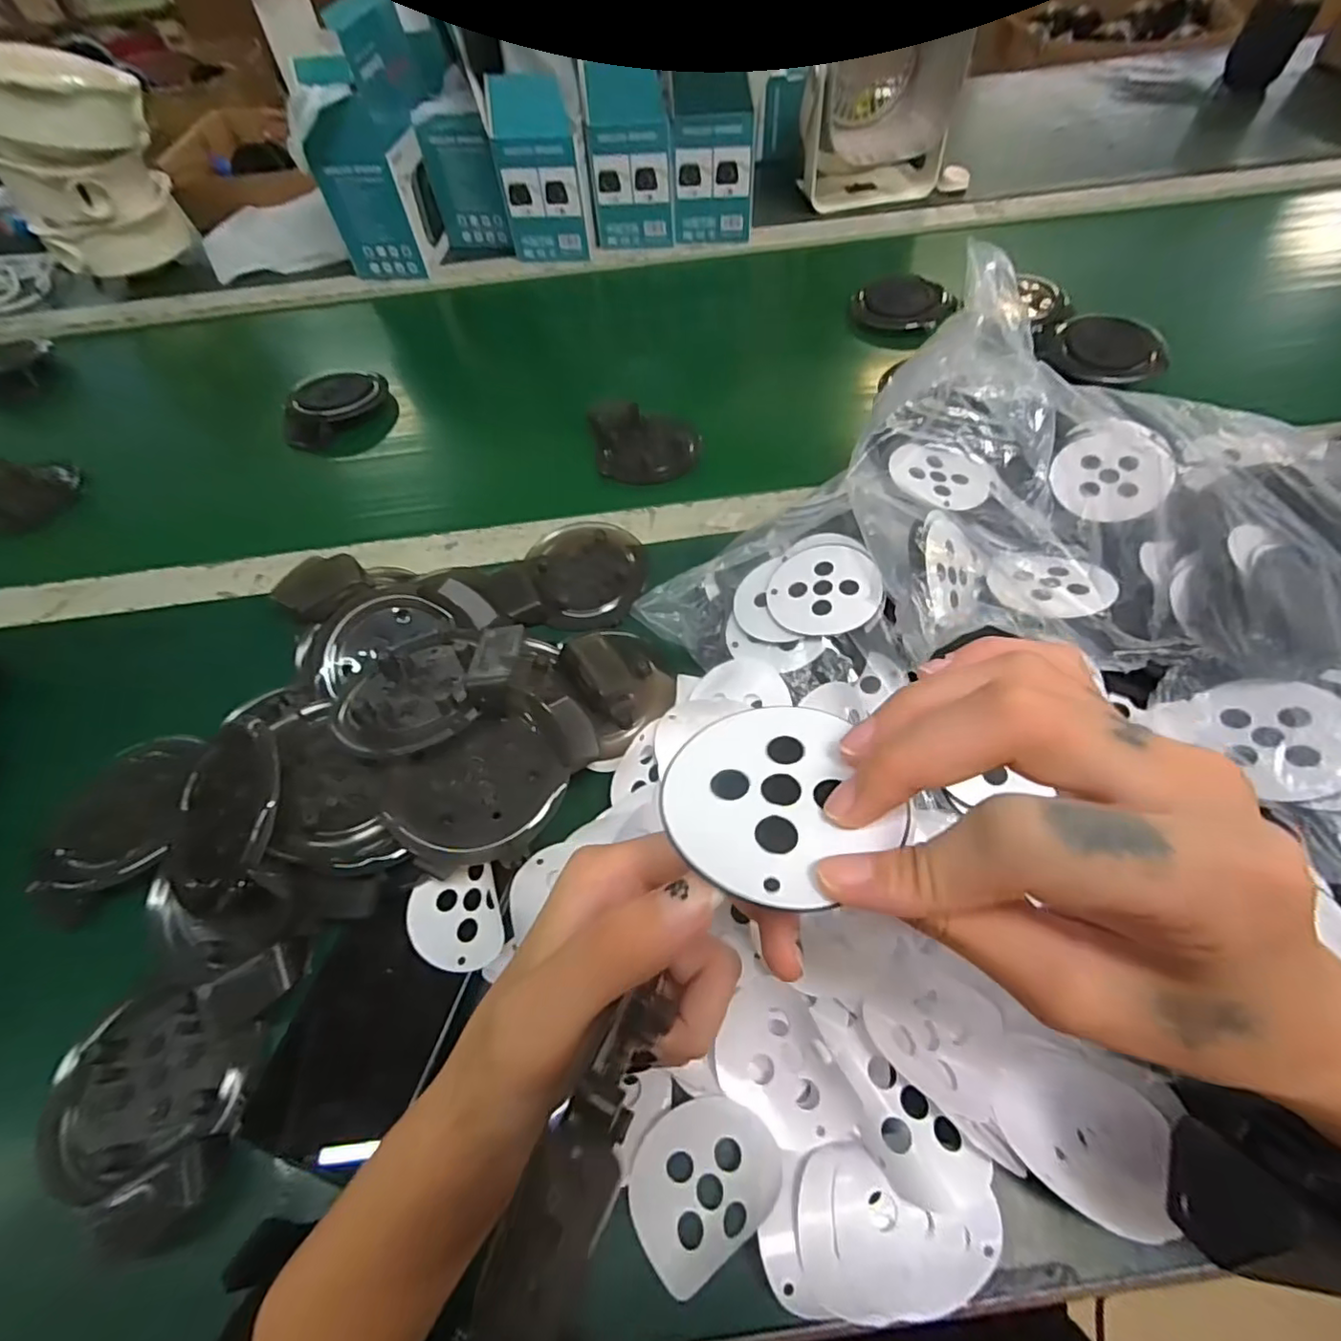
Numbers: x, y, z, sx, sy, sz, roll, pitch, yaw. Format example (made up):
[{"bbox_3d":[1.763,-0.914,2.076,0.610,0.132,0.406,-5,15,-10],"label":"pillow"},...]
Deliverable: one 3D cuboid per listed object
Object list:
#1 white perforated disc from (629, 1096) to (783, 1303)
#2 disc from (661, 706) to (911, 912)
[{"bbox_3d":[0.011,0.193,0.226,0.059,0.016,0.047,-34,62,-17],"label":"white perforated disc"},{"bbox_3d":[0.027,0.032,0.155,0.055,0.004,0.058,-4,42,4],"label":"disc"}]

